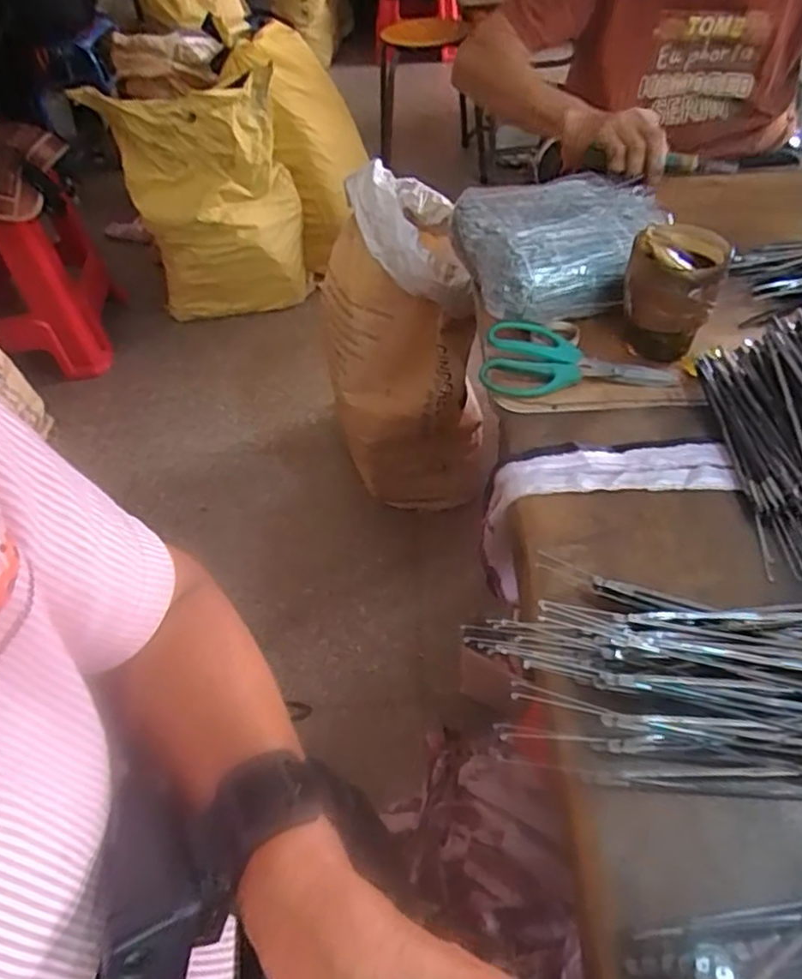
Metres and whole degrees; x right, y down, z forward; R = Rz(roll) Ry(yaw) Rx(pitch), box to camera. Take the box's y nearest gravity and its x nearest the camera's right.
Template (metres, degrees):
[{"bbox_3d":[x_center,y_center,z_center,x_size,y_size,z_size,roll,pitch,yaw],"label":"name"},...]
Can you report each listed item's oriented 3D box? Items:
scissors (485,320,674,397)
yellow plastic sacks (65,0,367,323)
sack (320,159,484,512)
[{"bbox_3d":[0.174,-0.129,0.671,0.183,0.024,0.091,2,49,6],"label":"scissors"},{"bbox_3d":[-0.391,-0.802,1.770,0.570,0.654,0.424,-4,48,1],"label":"yellow plastic sacks"},{"bbox_3d":[-0.002,-0.277,1.291,0.261,0.563,0.376,-10,48,-4],"label":"sack"}]

